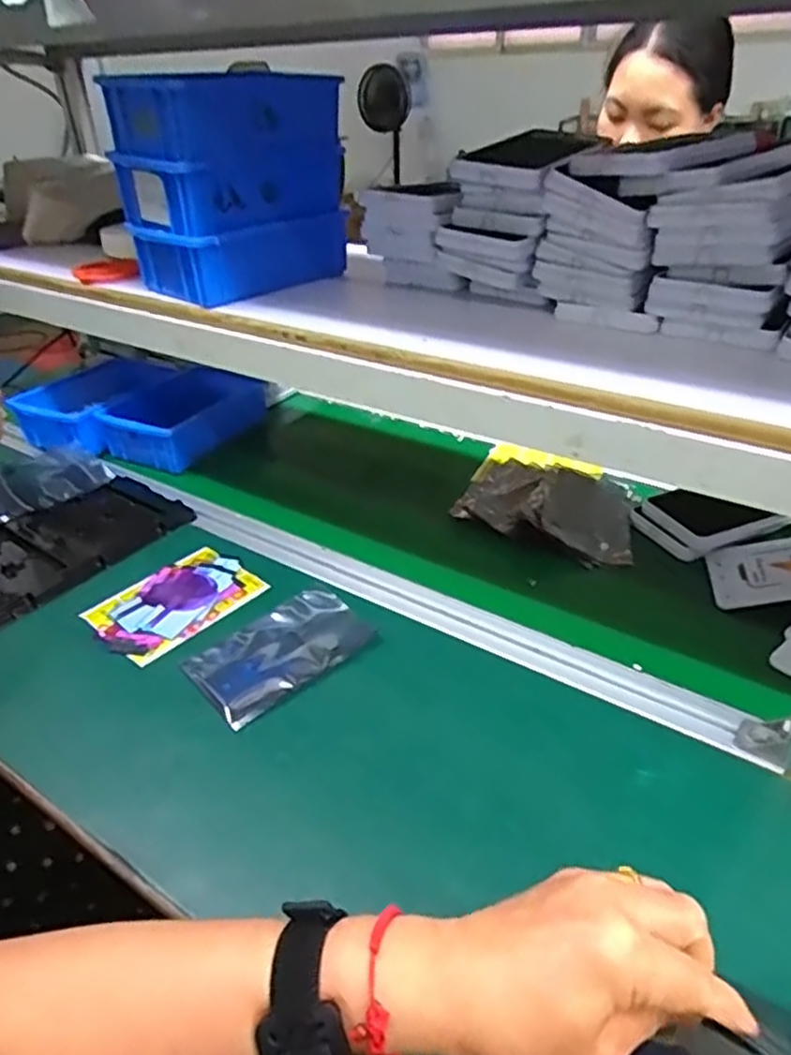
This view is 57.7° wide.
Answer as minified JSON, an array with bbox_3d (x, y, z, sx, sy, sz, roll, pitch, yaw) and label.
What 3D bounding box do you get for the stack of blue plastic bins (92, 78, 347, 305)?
[{"bbox_3d":[-0.155,-0.331,0.703,0.120,0.178,0.187,26,43,36],"label":"stack of blue plastic bins"}]

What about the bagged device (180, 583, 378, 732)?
[{"bbox_3d":[-0.097,0.102,0.608,0.144,0.004,0.093,-28,41,-33],"label":"bagged device"}]

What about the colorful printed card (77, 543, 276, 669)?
[{"bbox_3d":[-0.206,0.068,0.672,0.102,0.008,0.142,29,47,35],"label":"colorful printed card"}]

